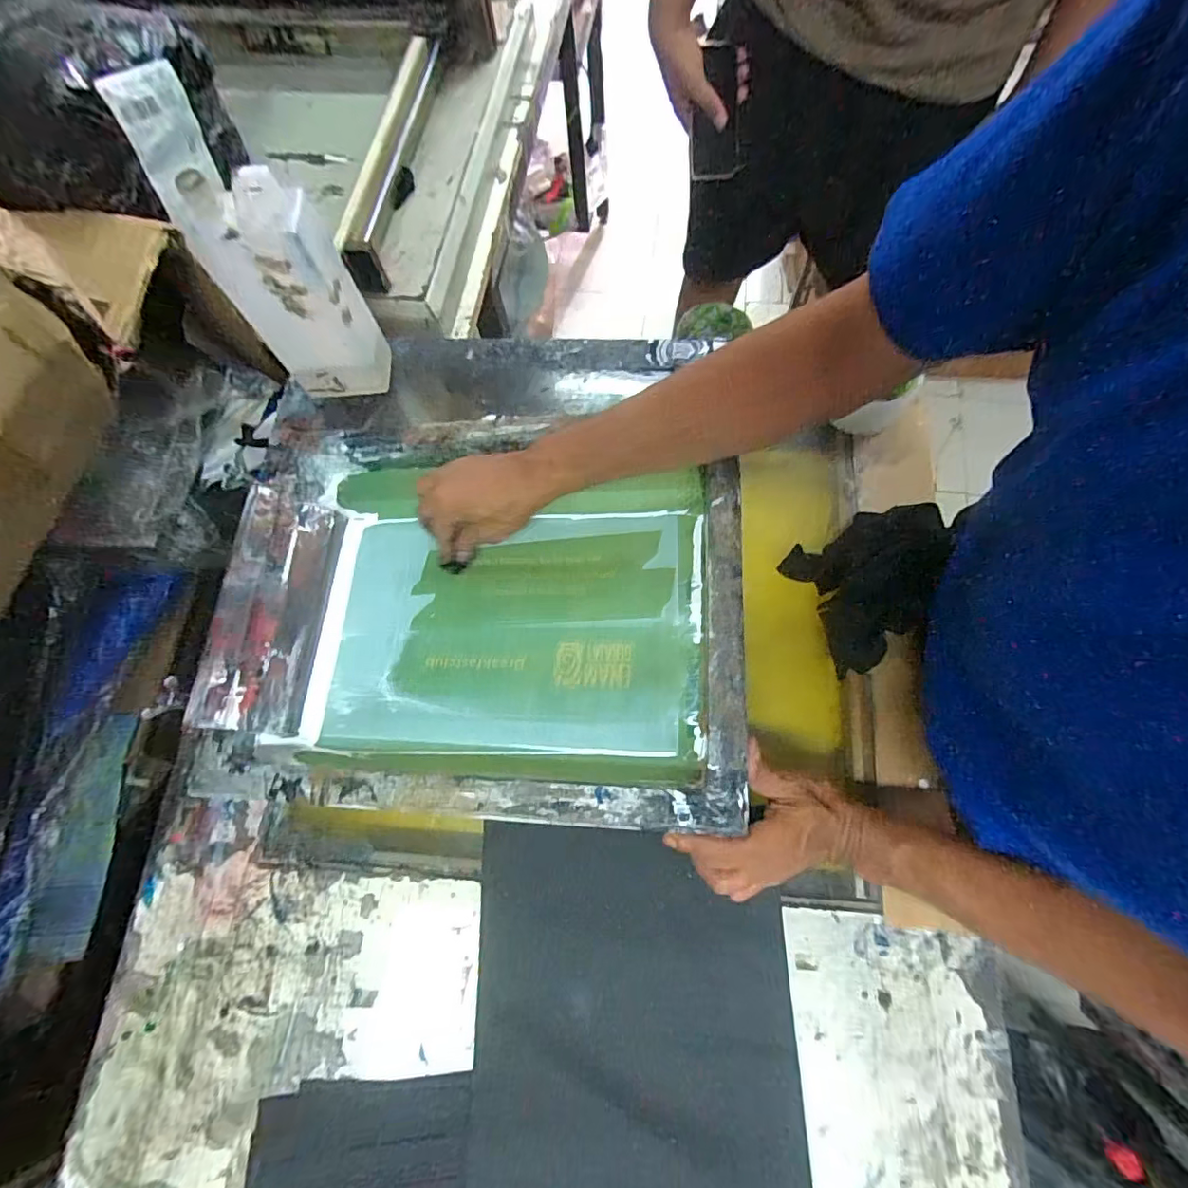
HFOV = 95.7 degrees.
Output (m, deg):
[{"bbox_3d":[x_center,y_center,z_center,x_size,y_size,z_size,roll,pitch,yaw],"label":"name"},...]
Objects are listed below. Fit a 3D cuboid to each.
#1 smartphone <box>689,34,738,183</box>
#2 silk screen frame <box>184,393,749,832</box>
[{"bbox_3d":[0.170,-0.678,0.757,0.067,0.149,0.008,-7,43,4],"label":"smartphone"},{"bbox_3d":[-0.100,0.005,0.473,0.438,0.071,0.345,2,71,7],"label":"silk screen frame"}]

